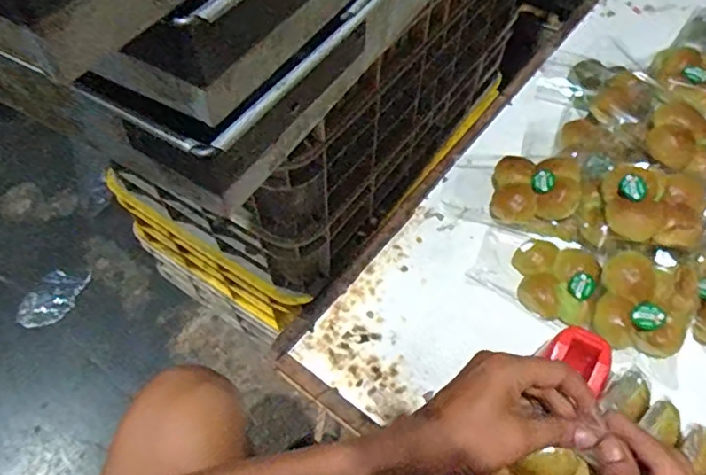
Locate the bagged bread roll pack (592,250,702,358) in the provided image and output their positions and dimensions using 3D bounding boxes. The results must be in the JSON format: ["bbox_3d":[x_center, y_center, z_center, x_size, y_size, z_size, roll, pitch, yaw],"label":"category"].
[{"bbox_3d":[0.357,0.082,0.684,0.106,0.044,0.115,17,86,11],"label":"bagged bread roll pack"}]

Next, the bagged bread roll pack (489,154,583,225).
[{"bbox_3d":[0.257,-0.064,0.793,0.114,0.075,0.096,10,56,8],"label":"bagged bread roll pack"}]

